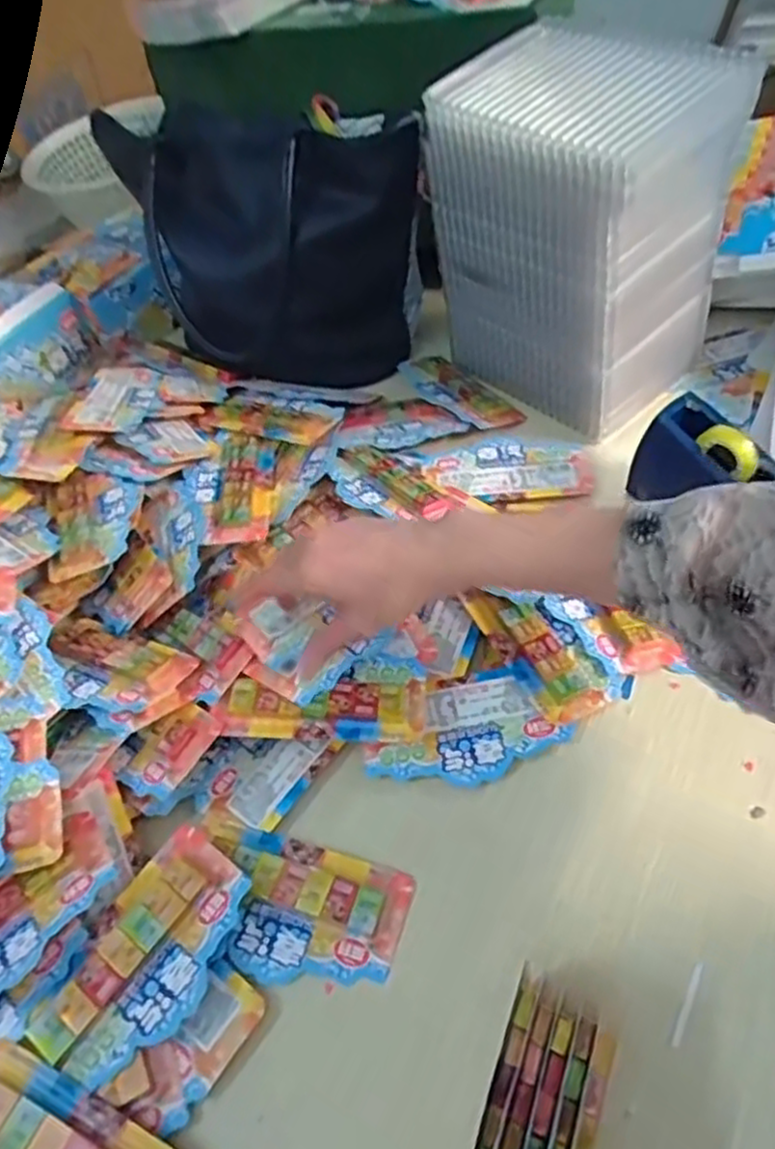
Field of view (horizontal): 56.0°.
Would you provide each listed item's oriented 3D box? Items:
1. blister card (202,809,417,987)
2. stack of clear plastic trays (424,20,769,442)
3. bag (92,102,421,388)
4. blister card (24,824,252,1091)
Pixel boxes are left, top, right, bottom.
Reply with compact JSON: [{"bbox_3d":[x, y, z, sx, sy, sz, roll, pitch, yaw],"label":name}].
[{"bbox_3d":[-0.061,0.204,0.450,0.141,0.012,0.079,10,53,18],"label":"blister card"},{"bbox_3d":[0.165,-0.293,0.639,0.162,0.255,0.201,-39,59,-19],"label":"stack of clear plastic trays"},{"bbox_3d":[-0.147,-0.322,0.716,0.329,0.196,0.130,19,56,24],"label":"bag"},{"bbox_3d":[-0.138,0.221,0.425,0.072,0.015,0.132,20,57,25],"label":"blister card"}]

